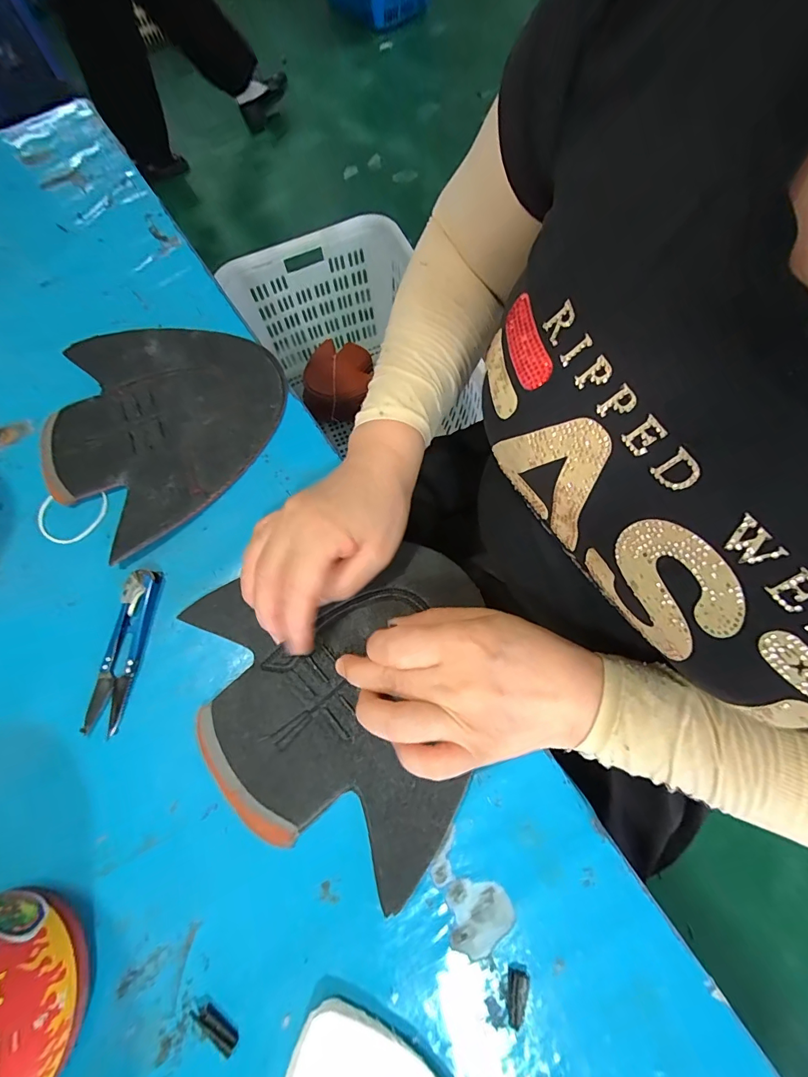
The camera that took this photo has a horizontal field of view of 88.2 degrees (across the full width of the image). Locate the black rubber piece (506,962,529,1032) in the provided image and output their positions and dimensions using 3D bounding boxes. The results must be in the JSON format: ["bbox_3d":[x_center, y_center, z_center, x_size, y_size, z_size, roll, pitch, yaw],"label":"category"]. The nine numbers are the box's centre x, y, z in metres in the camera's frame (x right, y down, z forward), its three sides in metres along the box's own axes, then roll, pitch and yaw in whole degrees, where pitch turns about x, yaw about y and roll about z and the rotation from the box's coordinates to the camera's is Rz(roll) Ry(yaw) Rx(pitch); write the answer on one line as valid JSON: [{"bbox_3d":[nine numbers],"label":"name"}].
[{"bbox_3d":[0.057,0.231,0.211,0.010,0.004,0.024,7,71,5],"label":"black rubber piece"}]

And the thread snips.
[{"bbox_3d":[-0.184,0.071,0.273,0.025,0.010,0.103,7,71,5],"label":"thread snips"}]

